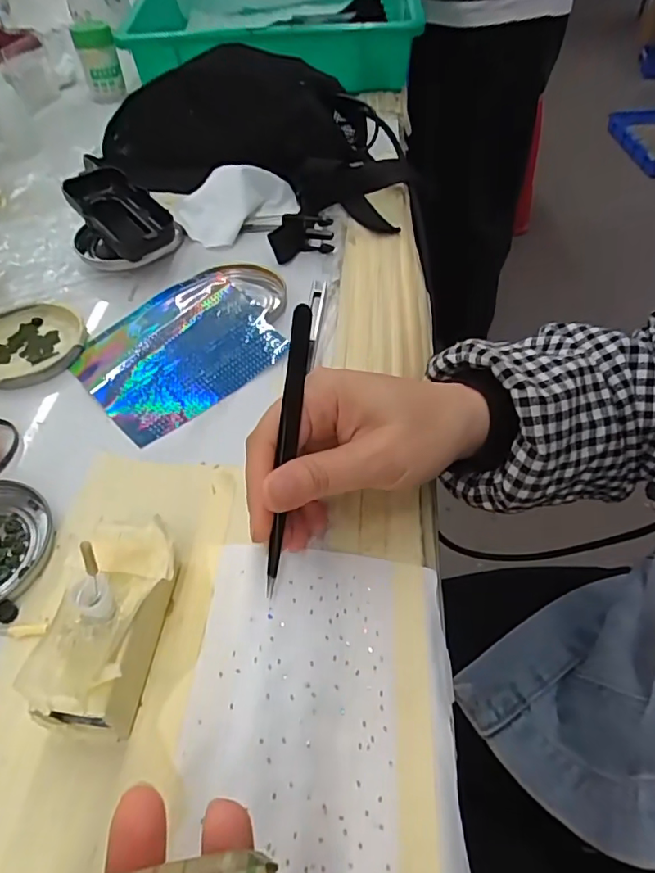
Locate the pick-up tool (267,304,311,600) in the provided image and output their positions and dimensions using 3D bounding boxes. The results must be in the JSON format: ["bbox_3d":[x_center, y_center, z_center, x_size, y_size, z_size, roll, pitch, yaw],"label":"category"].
[{"bbox_3d":[-0.019,0.008,0.243,0.008,0.013,0.133,7,94,7],"label":"pick-up tool"}]

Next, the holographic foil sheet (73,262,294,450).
[{"bbox_3d":[-0.090,-0.073,0.370,0.161,0.016,0.109,-35,58,-25],"label":"holographic foil sheet"}]

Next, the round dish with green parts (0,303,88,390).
[{"bbox_3d":[-0.213,-0.065,0.372,0.079,0.010,0.079,0,50,0],"label":"round dish with green parts"}]

